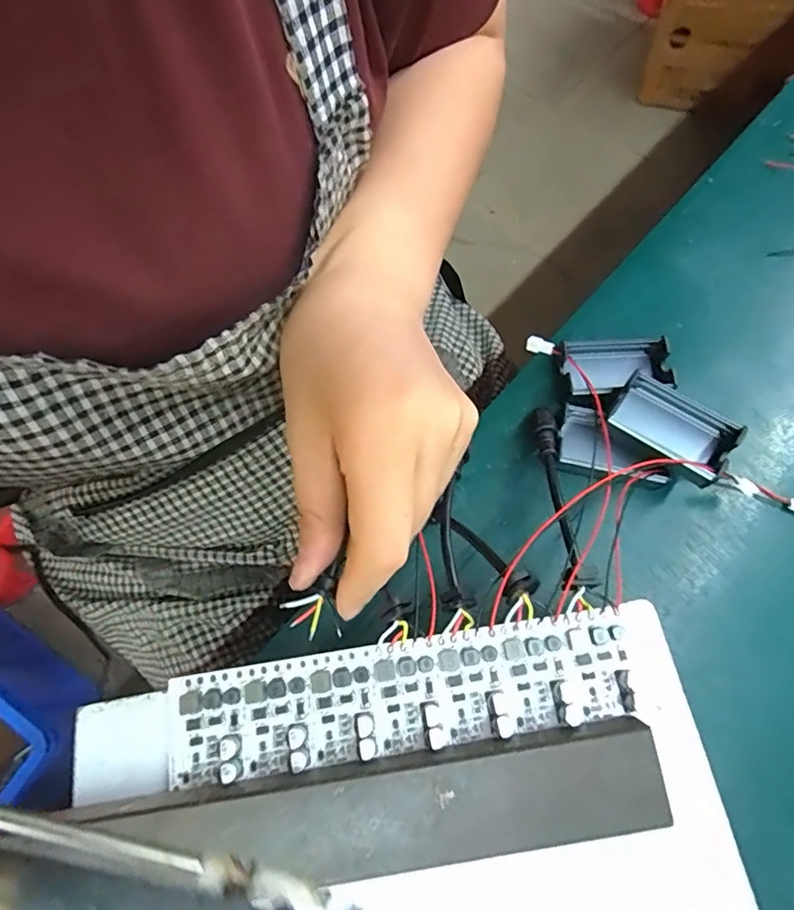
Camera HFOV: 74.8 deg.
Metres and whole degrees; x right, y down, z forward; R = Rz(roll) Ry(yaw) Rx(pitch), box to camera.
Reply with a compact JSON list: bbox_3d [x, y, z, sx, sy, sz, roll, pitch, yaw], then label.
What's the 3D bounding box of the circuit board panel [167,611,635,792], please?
[{"bbox_3d":[0.000,0.088,0.187,0.163,0.004,0.036,-9,69,0],"label":"circuit board panel"}]

